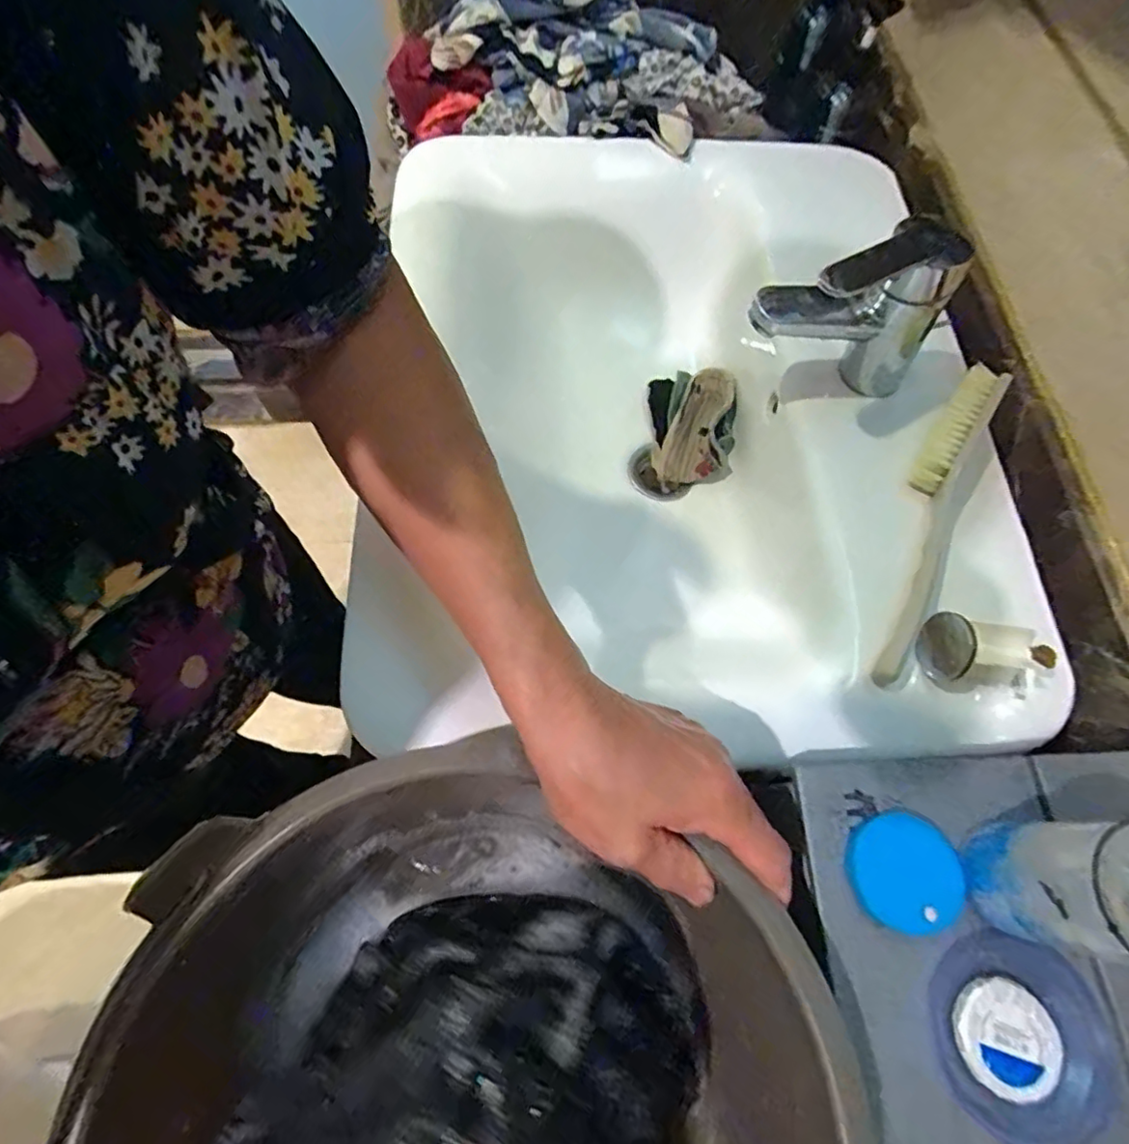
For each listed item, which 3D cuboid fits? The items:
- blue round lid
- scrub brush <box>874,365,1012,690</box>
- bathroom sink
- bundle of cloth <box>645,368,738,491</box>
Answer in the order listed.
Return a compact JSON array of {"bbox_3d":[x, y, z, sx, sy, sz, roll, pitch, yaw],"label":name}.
[{"bbox_3d":[0.155,0.137,0.275,0.049,0.009,0.047,1,67,-2],"label":"blue round lid"},{"bbox_3d":[0.232,-0.034,0.373,0.034,0.043,0.220,26,69,9],"label":"scrub brush"},{"bbox_3d":[0.080,-0.125,0.493,0.409,0.159,0.524,1,67,-2],"label":"bathroom sink"},{"bbox_3d":[0.117,-0.133,0.554,0.074,0.043,0.103,1,67,-2],"label":"bundle of cloth"}]

